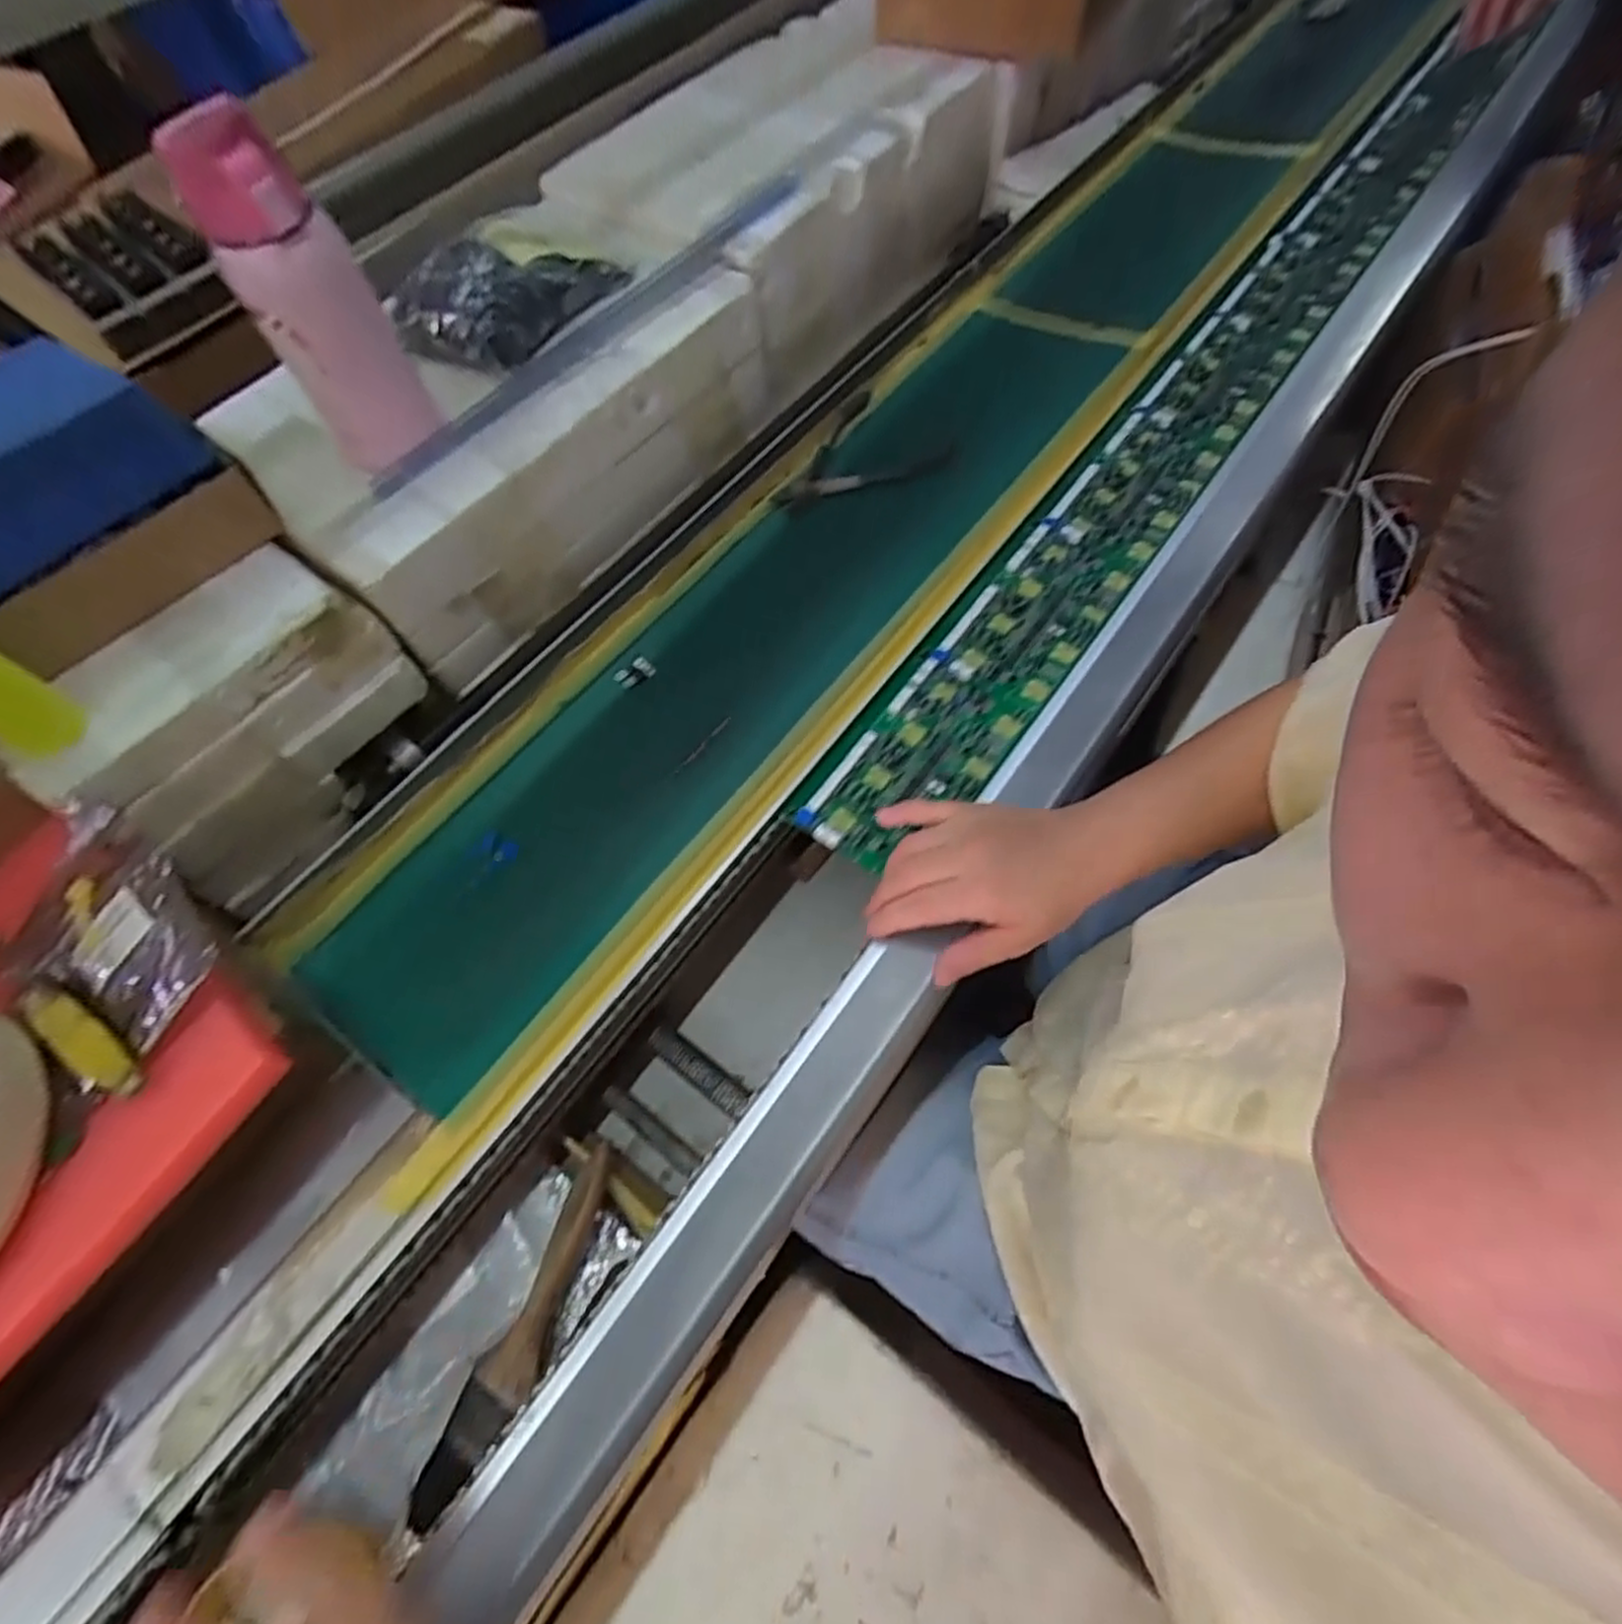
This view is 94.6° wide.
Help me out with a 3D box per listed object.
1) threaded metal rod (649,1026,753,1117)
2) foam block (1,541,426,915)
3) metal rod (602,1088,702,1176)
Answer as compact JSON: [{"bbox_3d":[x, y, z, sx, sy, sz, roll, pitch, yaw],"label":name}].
[{"bbox_3d":[-0.073,0.166,0.487,0.076,0.016,0.019,34,66,13],"label":"threaded metal rod"},{"bbox_3d":[-0.418,-0.064,0.560,0.113,0.148,0.229,31,66,12],"label":"foam block"},{"bbox_3d":[-0.103,0.202,0.477,0.075,0.008,0.014,32,66,13],"label":"metal rod"}]

